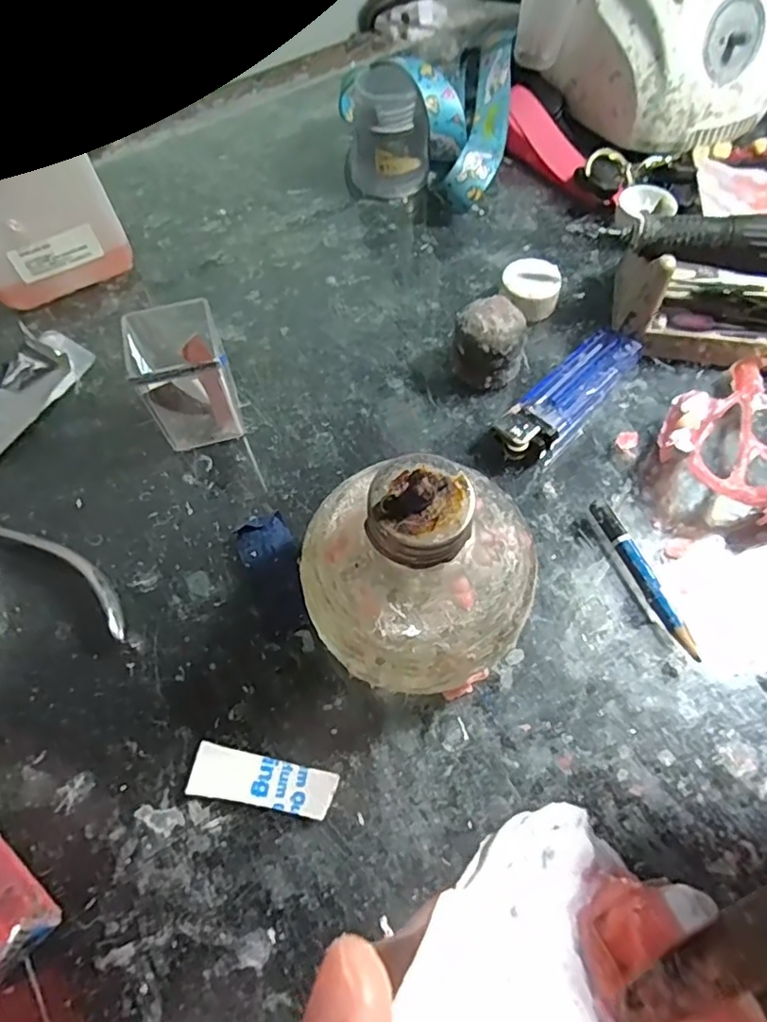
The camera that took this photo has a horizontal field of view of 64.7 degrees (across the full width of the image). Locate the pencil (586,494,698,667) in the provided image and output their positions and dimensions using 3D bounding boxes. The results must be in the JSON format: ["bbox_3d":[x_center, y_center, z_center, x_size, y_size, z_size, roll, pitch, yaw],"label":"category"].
[{"bbox_3d":[0.095,0.024,0.225,0.007,0.009,0.065,-19,62,-8],"label":"pencil"}]

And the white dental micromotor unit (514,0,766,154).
[{"bbox_3d":[0.155,-0.273,0.346,0.139,0.082,0.096,38,69,20],"label":"white dental micromotor unit"}]

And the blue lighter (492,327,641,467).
[{"bbox_3d":[0.082,-0.051,0.264,0.026,0.014,0.083,37,69,20],"label":"blue lighter"}]

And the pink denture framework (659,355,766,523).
[{"bbox_3d":[0.151,-0.025,0.244,0.070,0.020,0.069,-36,66,-16],"label":"pink denture framework"}]

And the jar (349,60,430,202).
[{"bbox_3d":[0.003,-0.205,0.330,0.042,0.053,0.034,-4,61,0],"label":"jar"}]

